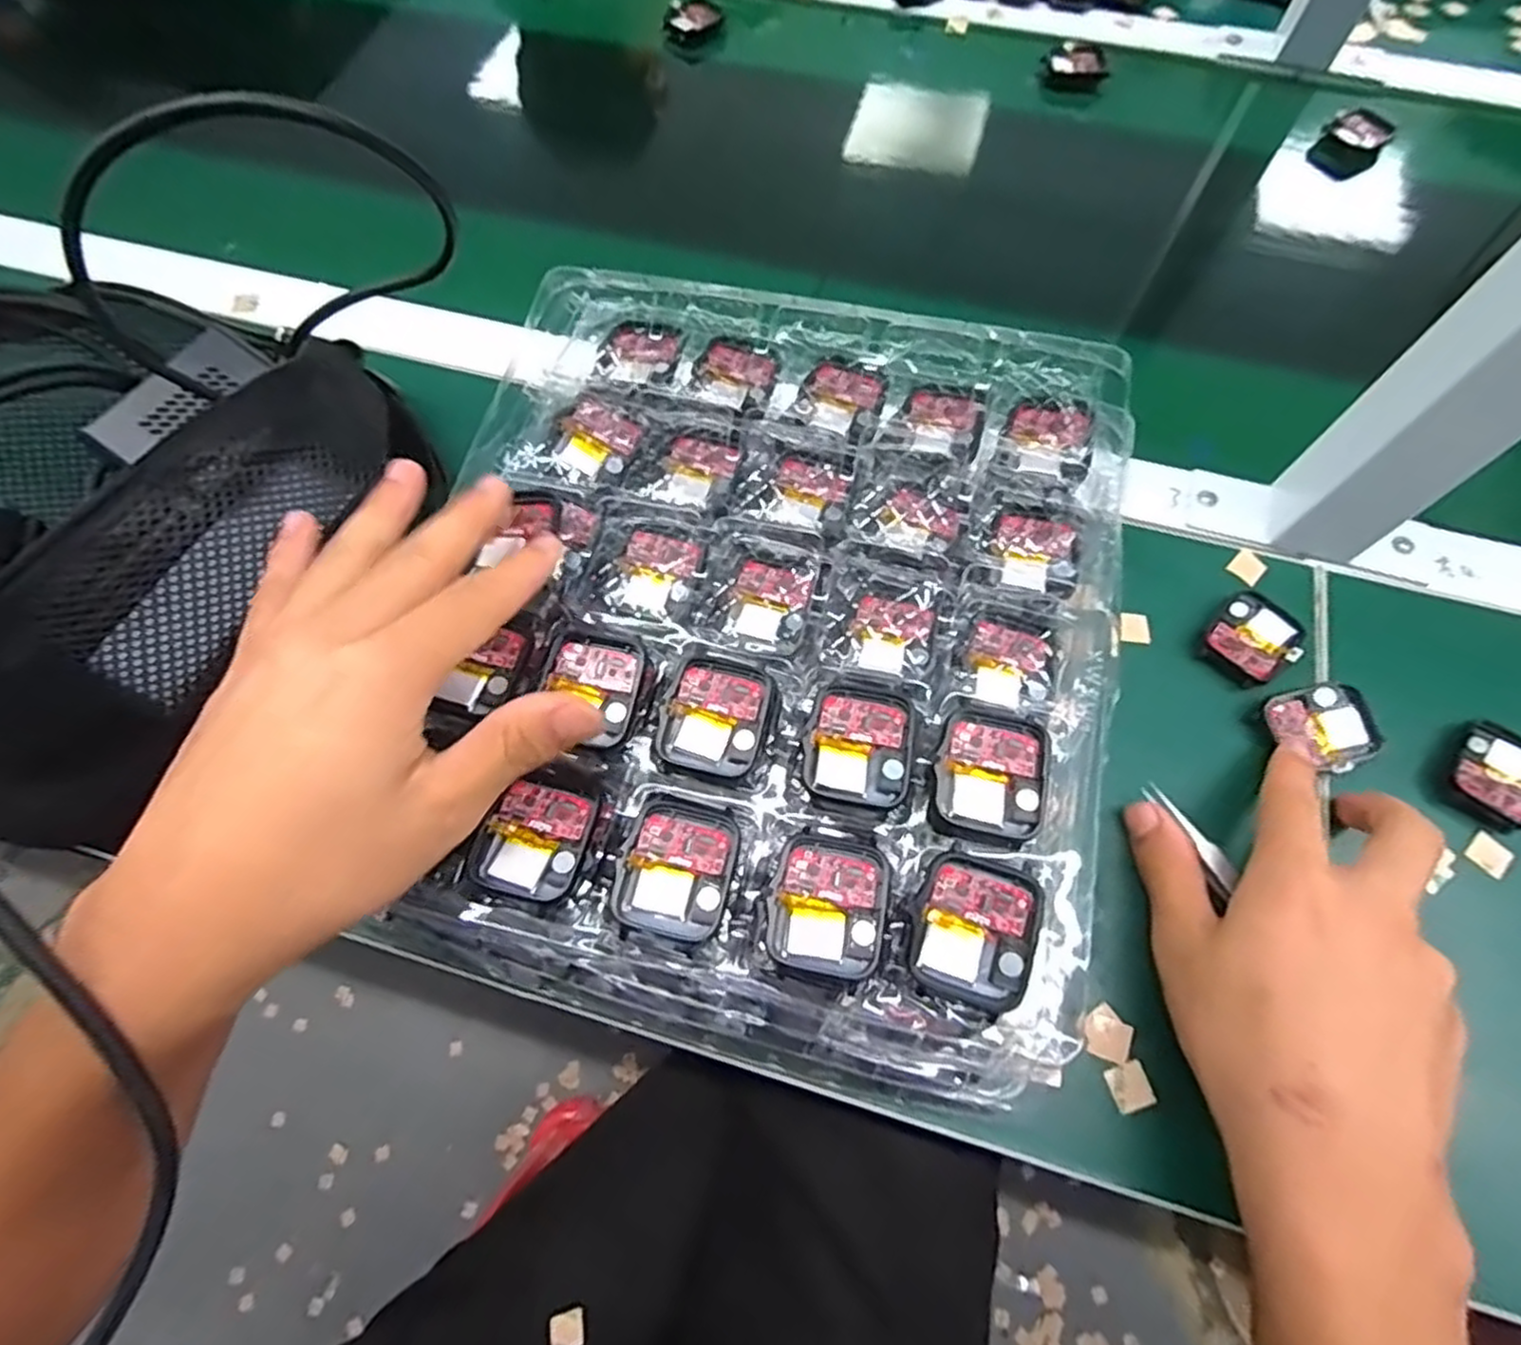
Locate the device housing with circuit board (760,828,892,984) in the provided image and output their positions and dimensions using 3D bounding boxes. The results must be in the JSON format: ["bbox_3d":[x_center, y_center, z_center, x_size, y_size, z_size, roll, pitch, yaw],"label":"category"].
[{"bbox_3d":[0.022,0.076,0.239,0.038,0.006,0.044,15,68,6],"label":"device housing with circuit board"}]

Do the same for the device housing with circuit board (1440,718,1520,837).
[{"bbox_3d":[0.329,0.047,0.323,0.036,0.014,0.047,37,72,14],"label":"device housing with circuit board"}]

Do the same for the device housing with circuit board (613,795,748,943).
[{"bbox_3d":[-0.027,0.065,0.242,0.038,0.005,0.045,14,68,6],"label":"device housing with circuit board"}]

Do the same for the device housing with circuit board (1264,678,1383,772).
[{"bbox_3d":[0.255,0.024,0.325,0.041,0.011,0.039,-22,69,-9],"label":"device housing with circuit board"}]

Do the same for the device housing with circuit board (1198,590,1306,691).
[{"bbox_3d":[0.237,-0.016,0.347,0.036,0.008,0.045,38,72,15],"label":"device housing with circuit board"}]

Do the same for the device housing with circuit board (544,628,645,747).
[{"bbox_3d":[-0.063,0.005,0.272,0.036,0.006,0.043,10,67,4],"label":"device housing with circuit board"}]

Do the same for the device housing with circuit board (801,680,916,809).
[{"bbox_3d":[0.036,0.025,0.259,0.036,0.006,0.043,11,67,4],"label":"device housing with circuit board"}]

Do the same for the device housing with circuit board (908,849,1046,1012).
[{"bbox_3d":[0.069,0.082,0.231,0.037,0.011,0.043,21,68,9],"label":"device housing with circuit board"}]

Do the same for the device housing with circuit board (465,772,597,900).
[{"bbox_3d":[-0.077,0.056,0.250,0.036,0.007,0.042,13,68,5],"label":"device housing with circuit board"}]

